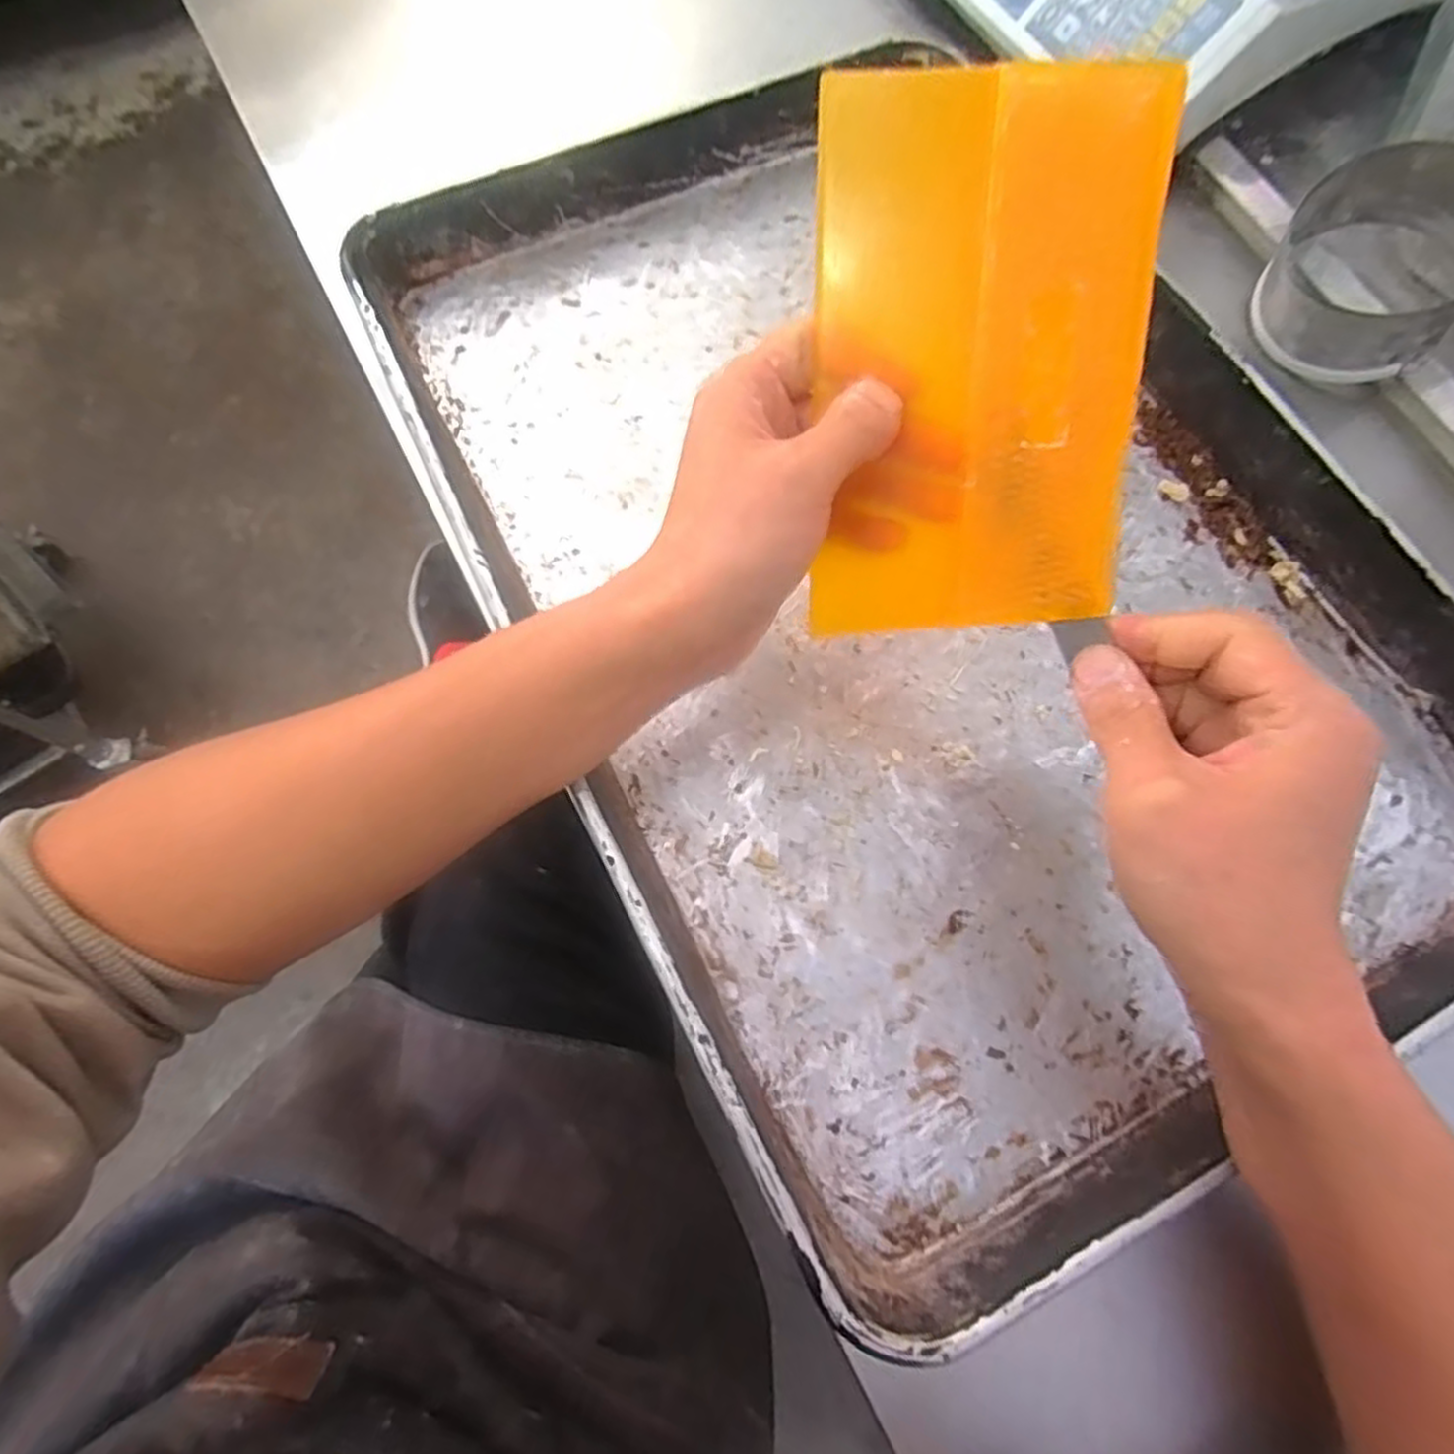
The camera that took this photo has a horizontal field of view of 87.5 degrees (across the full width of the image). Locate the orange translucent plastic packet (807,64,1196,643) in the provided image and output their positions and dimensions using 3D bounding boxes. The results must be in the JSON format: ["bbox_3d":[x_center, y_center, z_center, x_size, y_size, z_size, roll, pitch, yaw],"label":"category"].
[{"bbox_3d":[0.085,-0.123,0.268,0.110,0.007,0.180,7,109,22],"label":"orange translucent plastic packet"}]

